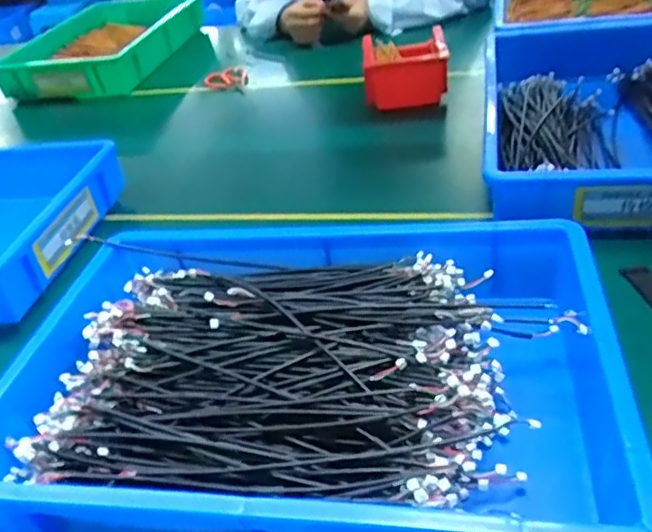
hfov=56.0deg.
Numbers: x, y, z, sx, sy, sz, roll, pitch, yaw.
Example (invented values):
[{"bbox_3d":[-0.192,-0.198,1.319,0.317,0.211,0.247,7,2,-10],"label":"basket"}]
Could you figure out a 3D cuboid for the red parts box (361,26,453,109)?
[{"bbox_3d":[0.133,-0.337,1.041,0.134,0.075,0.176,-2,36,4],"label":"red parts box"}]

